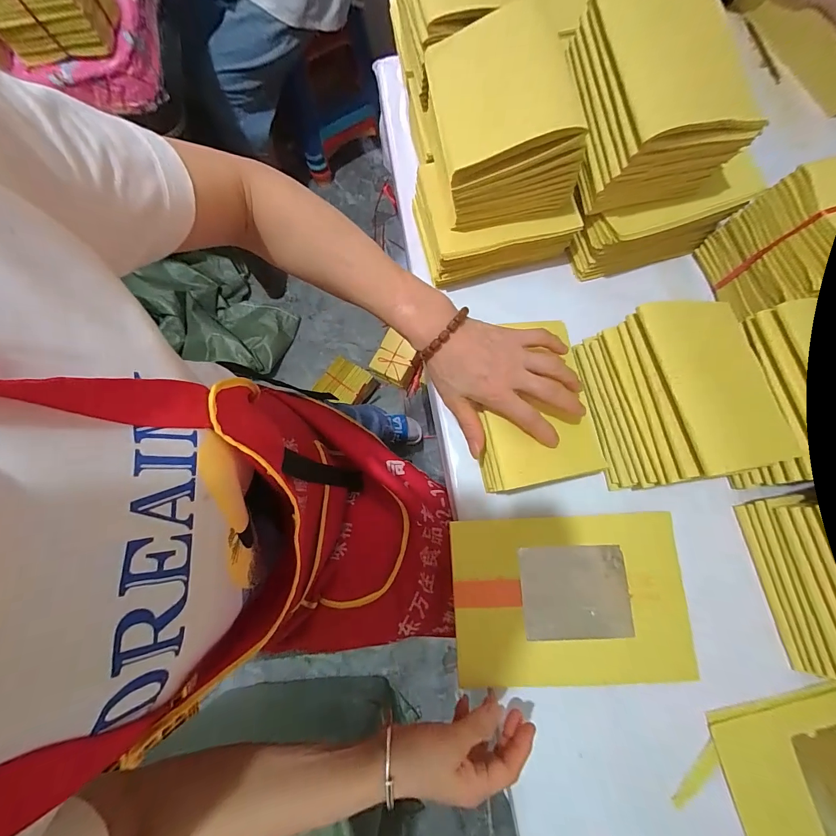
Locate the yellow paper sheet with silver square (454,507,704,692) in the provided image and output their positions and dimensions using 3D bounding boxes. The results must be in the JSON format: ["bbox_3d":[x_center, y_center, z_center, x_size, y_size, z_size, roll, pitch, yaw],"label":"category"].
[{"bbox_3d":[0.150,0.181,0.369,0.223,0.007,0.155,-4,78,3],"label":"yellow paper sheet with silver square"}]

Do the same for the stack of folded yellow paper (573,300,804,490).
[{"bbox_3d":[0.256,-0.022,0.361,0.131,0.104,0.165,-10,78,-1],"label":"stack of folded yellow paper"}]

